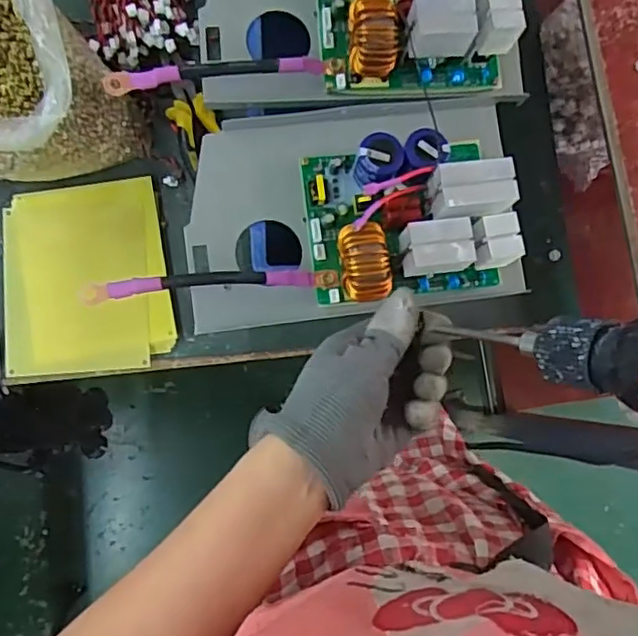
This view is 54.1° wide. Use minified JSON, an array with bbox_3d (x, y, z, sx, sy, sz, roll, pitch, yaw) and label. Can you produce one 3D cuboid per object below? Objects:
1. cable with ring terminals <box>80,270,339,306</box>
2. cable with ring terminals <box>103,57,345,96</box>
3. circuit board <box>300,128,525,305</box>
[{"bbox_3d":[-0.081,-0.027,0.480,0.190,0.021,0.018,-5,84,-7],"label":"cable with ring terminals"},{"bbox_3d":[-0.075,-0.198,0.503,0.188,0.017,0.019,-10,85,-7],"label":"cable with ring terminals"},{"bbox_3d":[0.069,-0.081,0.478,0.150,0.072,0.126,-8,85,-7],"label":"circuit board"}]

